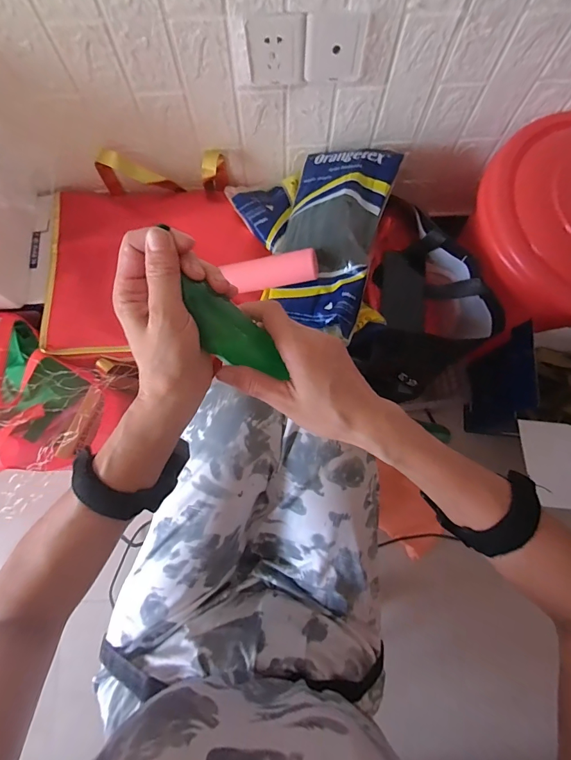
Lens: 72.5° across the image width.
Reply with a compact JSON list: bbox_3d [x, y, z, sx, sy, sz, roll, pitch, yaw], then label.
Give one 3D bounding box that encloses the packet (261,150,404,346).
[{"bbox_3d":[0.070,-0.233,0.629,0.152,0.066,0.299,16,77,3],"label":"packet"}]

